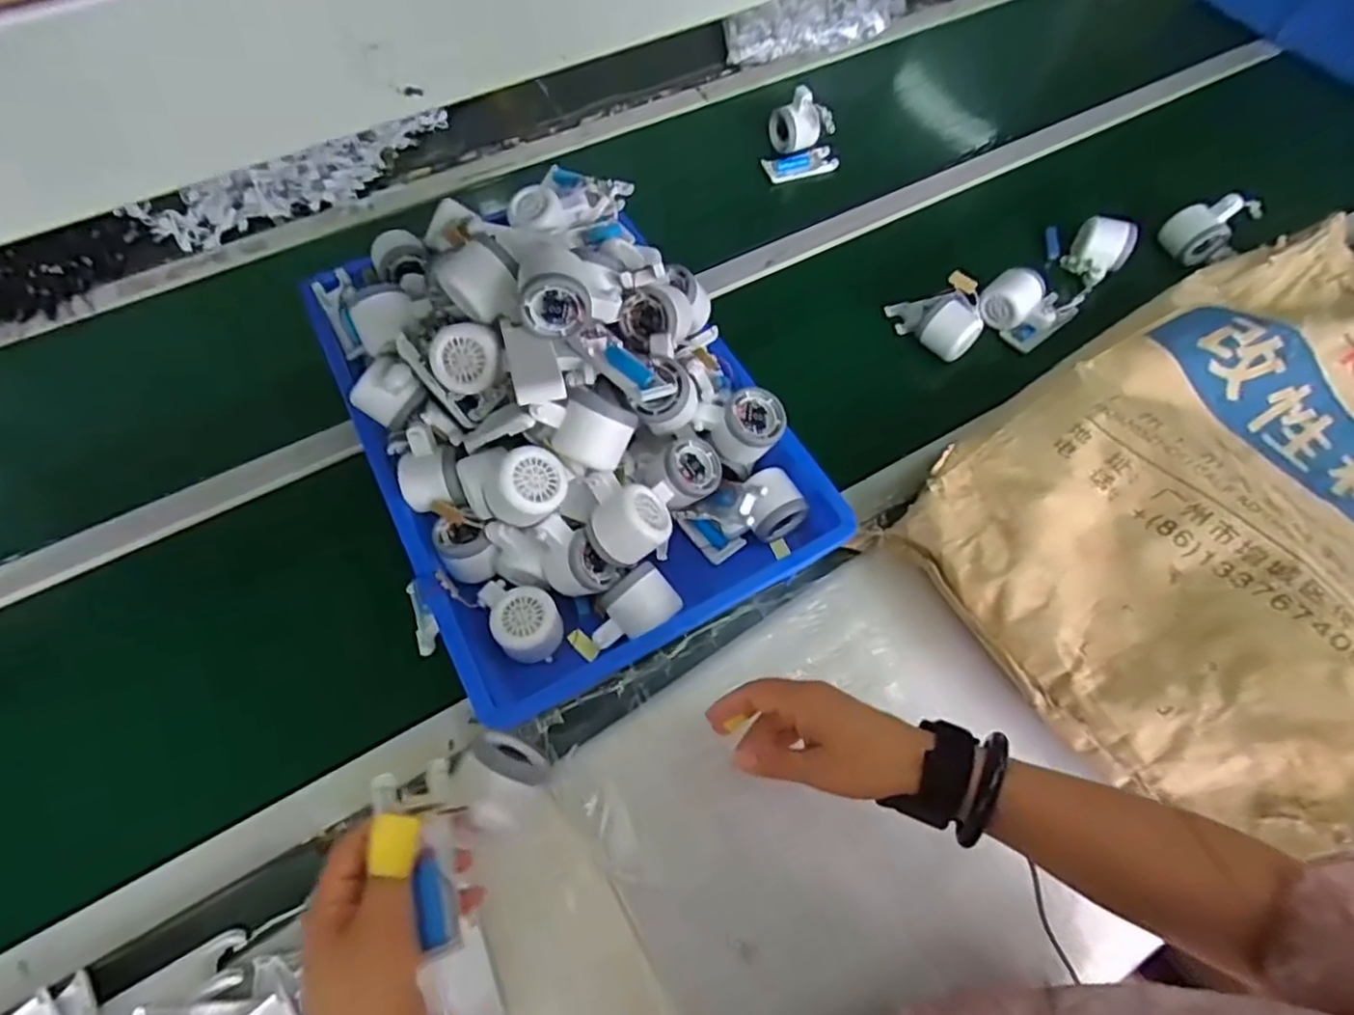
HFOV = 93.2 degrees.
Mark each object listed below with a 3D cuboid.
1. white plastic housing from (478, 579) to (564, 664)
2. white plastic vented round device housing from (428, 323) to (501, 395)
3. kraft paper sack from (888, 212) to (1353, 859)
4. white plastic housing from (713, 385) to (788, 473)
[{"bbox_3d":[-0.140,0.097,0.576,0.058,0.042,0.085,-36,69,-18],"label":"white plastic housing"},{"bbox_3d":[-0.178,-0.128,0.549,0.057,0.031,0.055,0,105,0],"label":"white plastic vented round device housing"},{"bbox_3d":[0.607,-0.025,0.605,0.743,0.095,0.462,-26,67,-14],"label":"kraft paper sack"},{"bbox_3d":[0.067,-0.072,0.610,0.061,0.063,0.059,40,69,17],"label":"white plastic housing"}]

